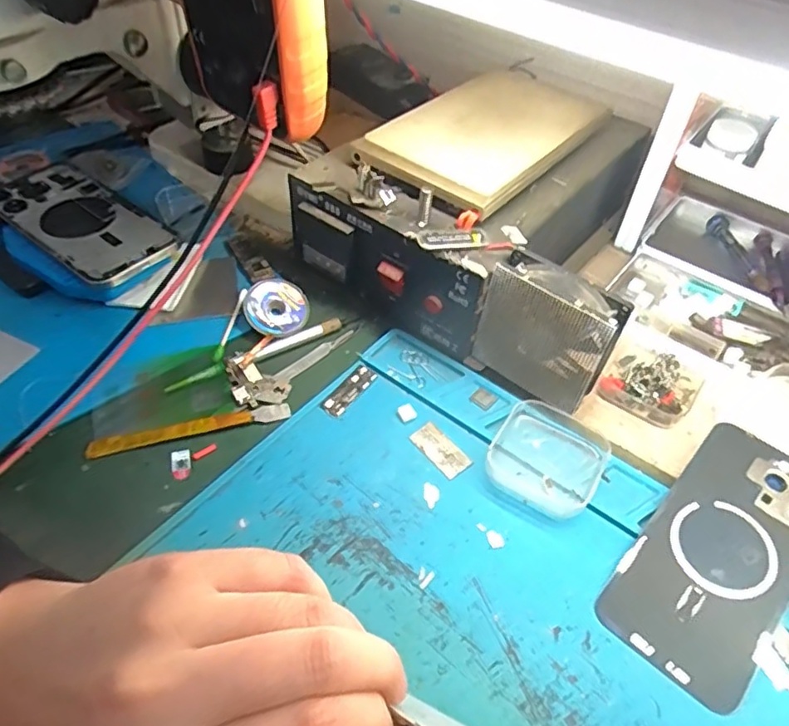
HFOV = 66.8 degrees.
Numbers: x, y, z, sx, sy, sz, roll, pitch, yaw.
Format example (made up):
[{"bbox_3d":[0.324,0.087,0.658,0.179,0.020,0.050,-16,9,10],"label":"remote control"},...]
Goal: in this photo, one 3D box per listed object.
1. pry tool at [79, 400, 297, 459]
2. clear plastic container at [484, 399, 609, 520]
[{"bbox_3d":[-0.125,0.040,0.370,0.119,0.006,0.012,-12,50,-13],"label":"pry tool"},{"bbox_3d":[0.092,0.057,0.361,0.061,0.016,0.065,26,52,19],"label":"clear plastic container"}]

